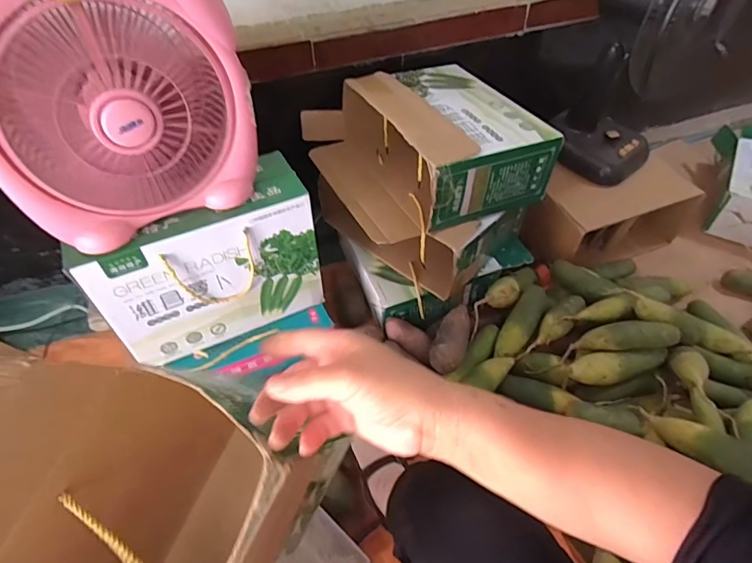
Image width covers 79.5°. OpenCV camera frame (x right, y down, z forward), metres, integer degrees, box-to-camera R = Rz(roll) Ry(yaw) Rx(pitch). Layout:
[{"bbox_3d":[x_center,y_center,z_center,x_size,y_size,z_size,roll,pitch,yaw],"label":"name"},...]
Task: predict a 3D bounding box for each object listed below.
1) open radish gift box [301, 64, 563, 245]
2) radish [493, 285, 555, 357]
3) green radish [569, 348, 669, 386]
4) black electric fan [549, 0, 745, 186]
[{"bbox_3d":[0.084,-0.284,0.889,0.354,0.158,0.391,-21,53,-16],"label":"open radish gift box"},{"bbox_3d":[0.302,0.079,0.926,0.061,0.051,0.178,28,56,22],"label":"radish"},{"bbox_3d":[0.460,0.164,0.857,0.201,0.059,0.056,-8,51,-6],"label":"green radish"},{"bbox_3d":[0.547,-0.463,0.932,0.237,0.507,0.297,24,54,19],"label":"black electric fan"}]

